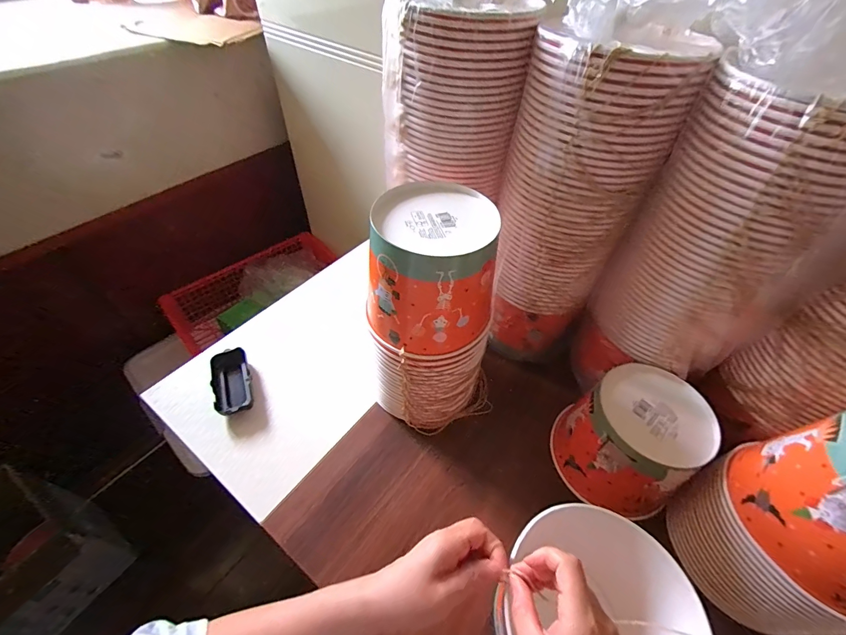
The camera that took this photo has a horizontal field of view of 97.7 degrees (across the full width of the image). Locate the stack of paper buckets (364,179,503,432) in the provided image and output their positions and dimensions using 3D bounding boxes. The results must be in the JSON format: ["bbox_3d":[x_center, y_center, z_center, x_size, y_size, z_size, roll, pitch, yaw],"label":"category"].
[{"bbox_3d":[0.011,0.008,0.479,0.138,0.297,0.154,3,49,0],"label":"stack of paper buckets"}]

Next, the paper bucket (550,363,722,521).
[{"bbox_3d":[0.261,0.160,0.469,0.149,0.131,0.140,1,49,-1],"label":"paper bucket"}]

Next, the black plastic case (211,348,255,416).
[{"bbox_3d":[-0.287,0.099,0.556,0.049,0.026,0.109,-17,52,-16],"label":"black plastic case"}]

